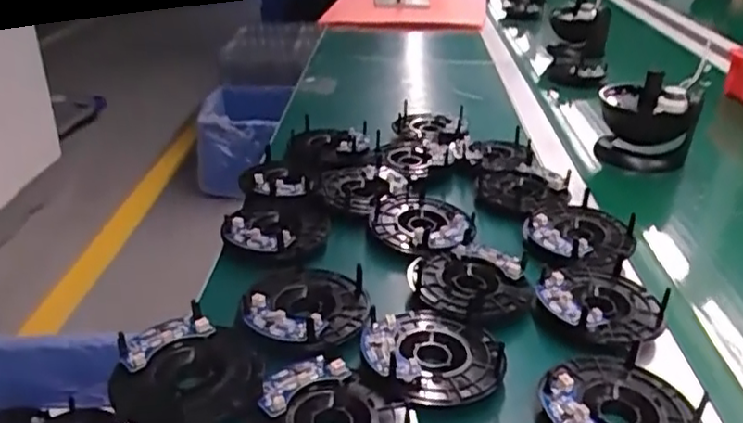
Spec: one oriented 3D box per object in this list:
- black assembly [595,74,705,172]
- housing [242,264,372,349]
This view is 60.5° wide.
[{"bbox_3d":[0.356,-0.118,0.830,0.114,0.117,0.100,12,32,18],"label":"black assembly"},{"bbox_3d":[-0.048,0.069,0.508,0.093,0.023,0.108,6,28,10],"label":"housing"}]

